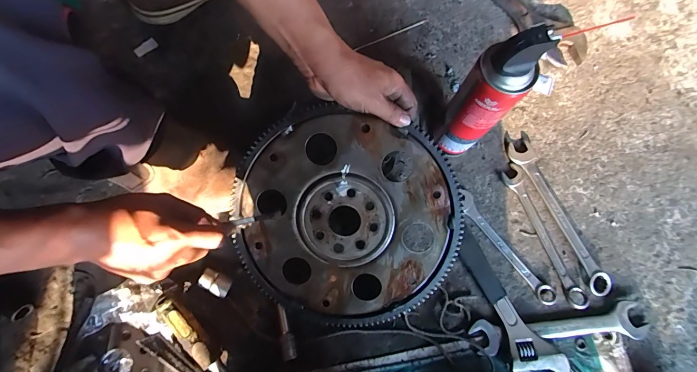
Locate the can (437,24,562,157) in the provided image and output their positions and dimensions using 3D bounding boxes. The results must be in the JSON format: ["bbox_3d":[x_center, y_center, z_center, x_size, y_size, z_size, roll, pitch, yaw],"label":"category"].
[{"bbox_3d":[0.161,-0.098,0.422,0.060,0.243,0.055,1,77,-5],"label":"can"}]

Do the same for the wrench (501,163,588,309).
[{"bbox_3d":[0.291,0.071,0.505,0.033,0.011,0.219,-21,79,-10],"label":"wrench"}]

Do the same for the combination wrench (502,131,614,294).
[{"bbox_3d":[0.313,0.036,0.513,0.044,0.011,0.266,-20,79,-10],"label":"combination wrench"}]

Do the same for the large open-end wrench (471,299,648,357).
[{"bbox_3d":[0.297,0.200,0.472,0.249,0.011,0.048,-5,77,-7],"label":"large open-end wrench"}]

